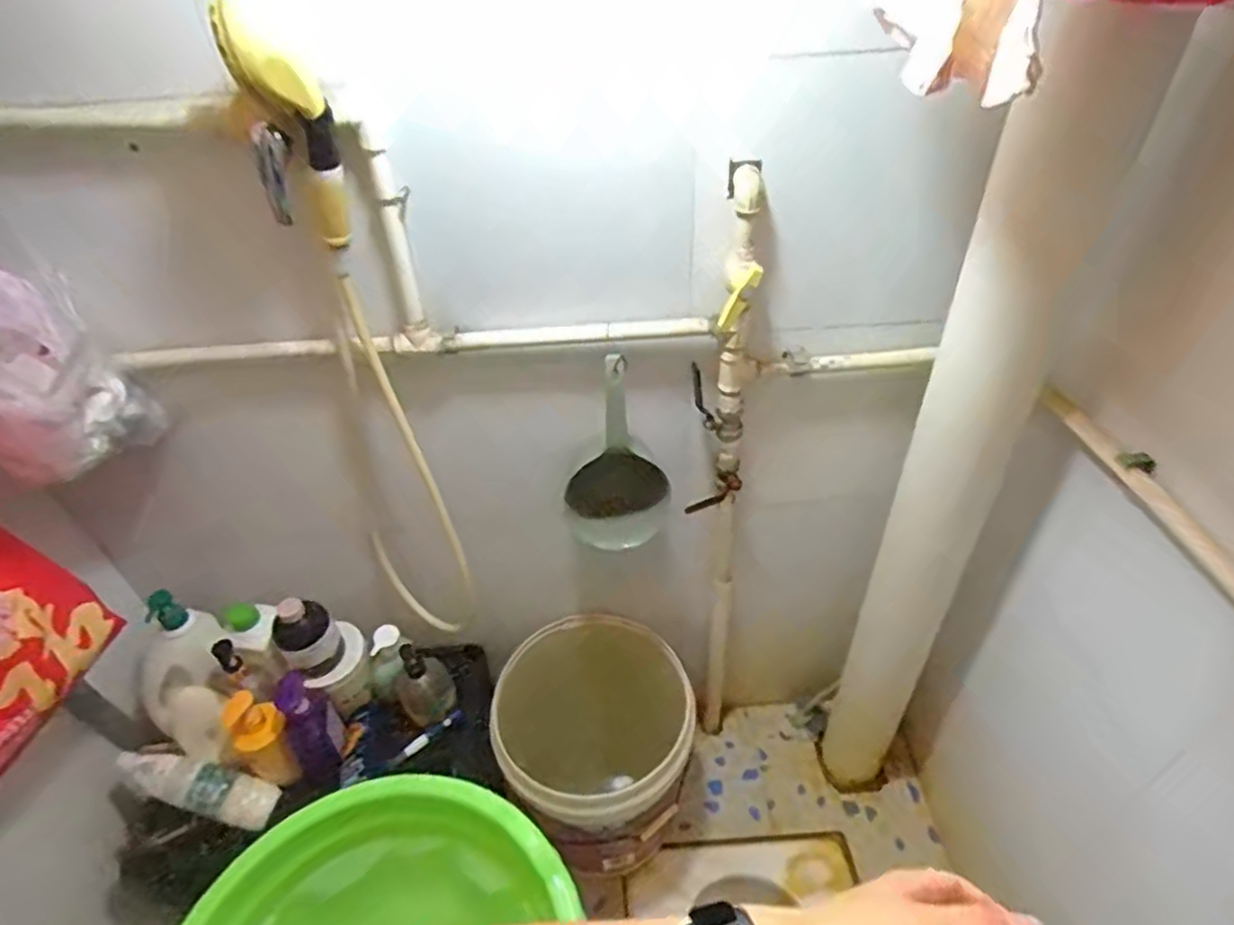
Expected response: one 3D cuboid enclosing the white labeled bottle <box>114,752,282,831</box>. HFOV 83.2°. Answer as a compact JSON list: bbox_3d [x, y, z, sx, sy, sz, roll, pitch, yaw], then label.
[{"bbox_3d":[-0.613,0.474,1.015,0.220,0.048,0.055,23,41,-9],"label":"white labeled bottle"}]

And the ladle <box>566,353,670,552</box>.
[{"bbox_3d":[0.001,0.013,0.886,0.128,0.289,0.063,2,41,6],"label":"ladle"}]

